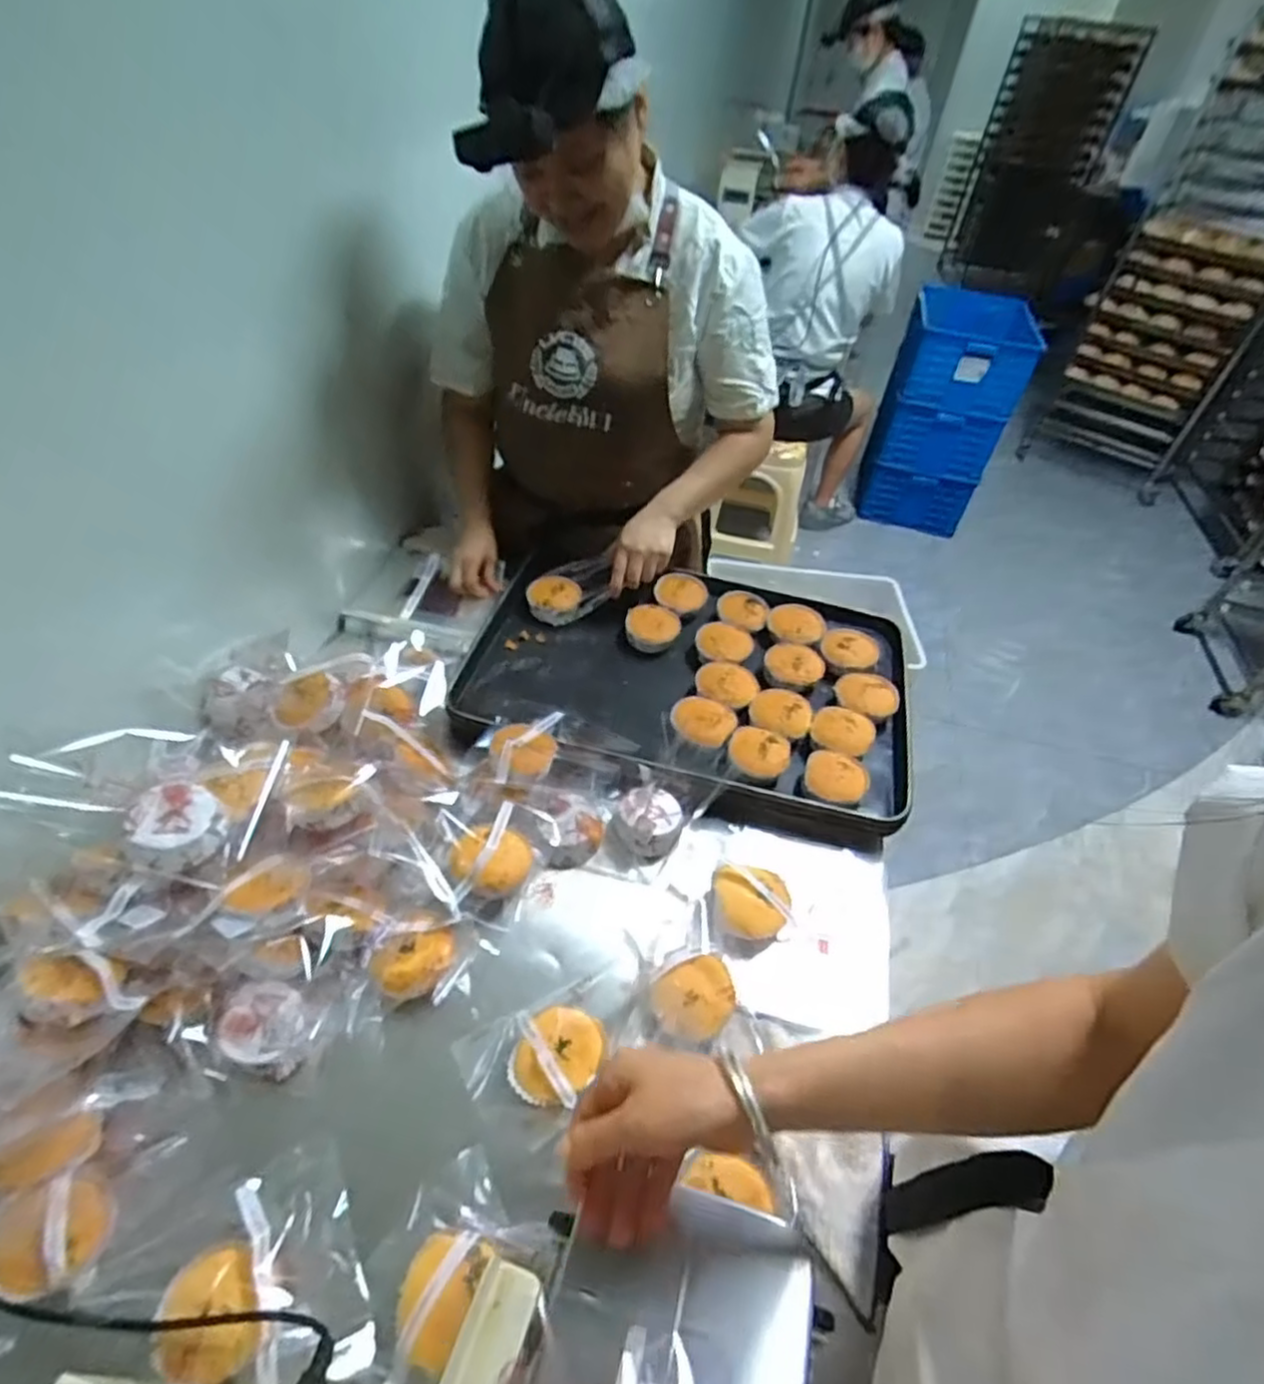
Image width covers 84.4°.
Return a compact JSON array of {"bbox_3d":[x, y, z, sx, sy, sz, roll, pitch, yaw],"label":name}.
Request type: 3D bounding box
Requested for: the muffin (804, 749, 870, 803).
[{"bbox_3d":[0.245,0.104,0.839,0.070,0.032,0.070,16,46,8],"label":"muffin"}]

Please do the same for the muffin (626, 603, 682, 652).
[{"bbox_3d":[0.031,-0.093,1.016,0.078,0.034,0.066,5,45,-3],"label":"muffin"}]

